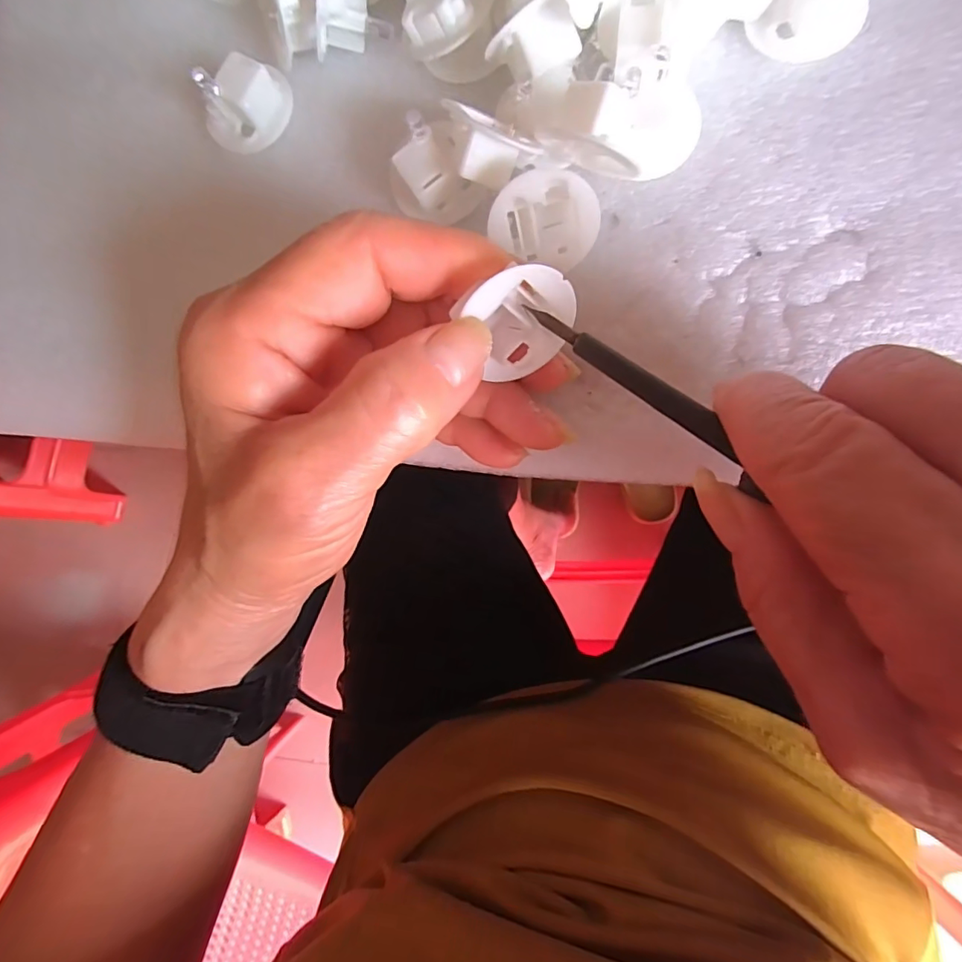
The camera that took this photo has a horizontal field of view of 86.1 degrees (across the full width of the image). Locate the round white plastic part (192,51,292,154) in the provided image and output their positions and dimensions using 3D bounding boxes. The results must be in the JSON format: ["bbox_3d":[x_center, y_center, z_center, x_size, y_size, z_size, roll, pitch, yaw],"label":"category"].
[{"bbox_3d":[-0.083,-0.131,0.177,0.032,0.023,0.019,-35,85,8],"label":"round white plastic part"}]

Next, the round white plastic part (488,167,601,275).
[{"bbox_3d":[0.019,-0.080,0.155,0.032,0.028,0.012,-2,55,0],"label":"round white plastic part"}]

